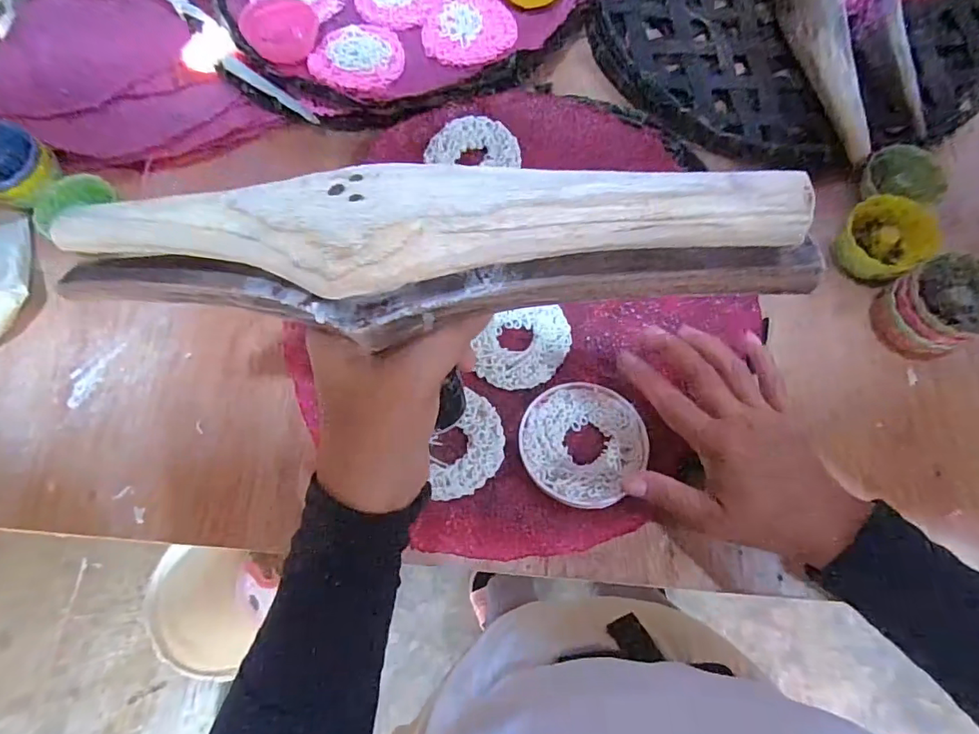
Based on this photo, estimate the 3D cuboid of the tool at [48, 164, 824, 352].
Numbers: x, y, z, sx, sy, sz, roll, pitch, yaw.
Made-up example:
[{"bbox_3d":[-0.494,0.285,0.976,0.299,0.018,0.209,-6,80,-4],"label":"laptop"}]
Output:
[{"bbox_3d":[-0.040,-0.041,0.186,0.282,0.038,0.054,1,73,13],"label":"tool"}]

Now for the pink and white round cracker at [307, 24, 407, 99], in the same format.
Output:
[{"bbox_3d":[-0.112,-0.265,0.435,0.075,0.009,0.076,-1,74,2],"label":"pink and white round cracker"}]

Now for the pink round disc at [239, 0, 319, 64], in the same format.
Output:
[{"bbox_3d":[-0.180,-0.289,0.433,0.061,0.015,0.054,25,76,9],"label":"pink round disc"}]

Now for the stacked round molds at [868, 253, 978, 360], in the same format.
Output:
[{"bbox_3d":[0.318,-0.041,0.366,0.066,0.056,0.060,-1,74,2],"label":"stacked round molds"}]

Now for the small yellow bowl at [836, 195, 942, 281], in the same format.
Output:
[{"bbox_3d":[0.293,-0.094,0.385,0.058,0.039,0.059,-1,74,2],"label":"small yellow bowl"}]

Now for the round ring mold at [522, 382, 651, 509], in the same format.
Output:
[{"bbox_3d":[0.066,0.053,0.357,0.085,0.011,0.085,-1,74,2],"label":"round ring mold"}]

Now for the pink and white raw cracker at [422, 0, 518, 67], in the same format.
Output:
[{"bbox_3d":[-0.018,-0.293,0.440,0.077,0.007,0.081,-12,74,-2],"label":"pink and white raw cracker"}]

